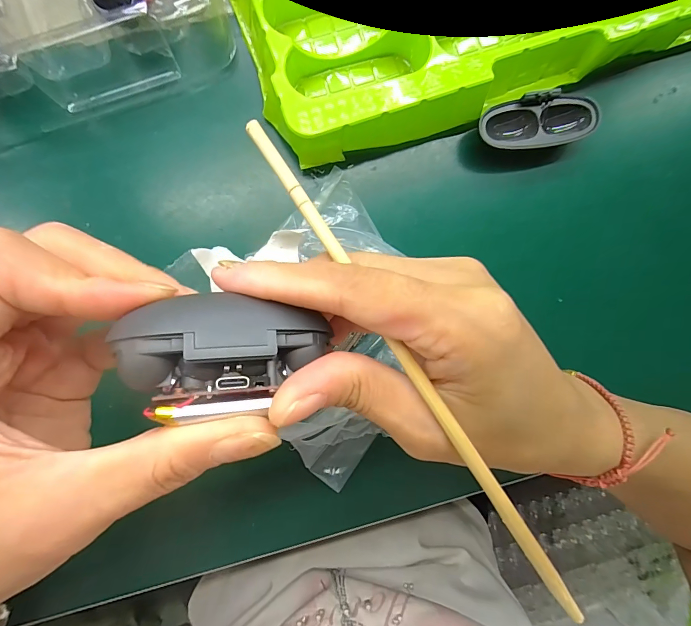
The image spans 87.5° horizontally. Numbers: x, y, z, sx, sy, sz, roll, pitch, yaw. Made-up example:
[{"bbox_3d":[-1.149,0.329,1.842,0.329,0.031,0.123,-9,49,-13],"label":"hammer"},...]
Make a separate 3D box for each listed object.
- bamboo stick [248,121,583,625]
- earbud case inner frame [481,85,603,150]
[{"bbox_3d":[0.017,0.011,0.117,0.007,0.004,0.184,-32,84,-3],"label":"bamboo stick"},{"bbox_3d":[0.107,-0.105,0.198,0.065,0.010,0.026,-11,93,-4],"label":"earbud case inner frame"}]

